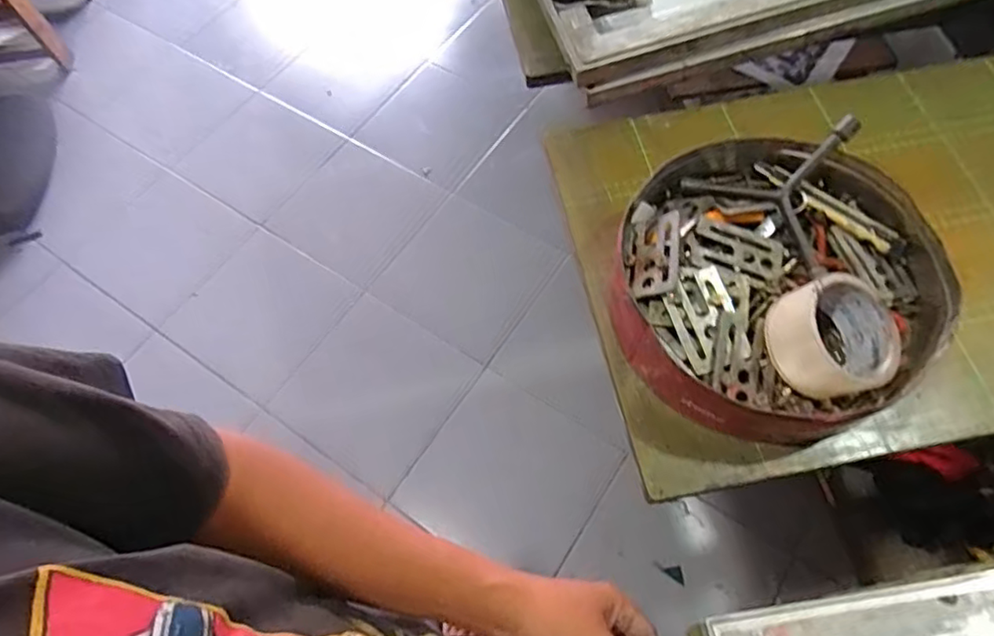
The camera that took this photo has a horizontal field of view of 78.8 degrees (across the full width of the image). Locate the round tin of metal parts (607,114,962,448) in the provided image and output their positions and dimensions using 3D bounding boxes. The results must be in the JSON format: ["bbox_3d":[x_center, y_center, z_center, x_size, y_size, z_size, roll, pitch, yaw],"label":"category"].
[{"bbox_3d":[0.234,-0.035,0.522,0.266,0.076,0.260,-1,63,2],"label":"round tin of metal parts"}]

